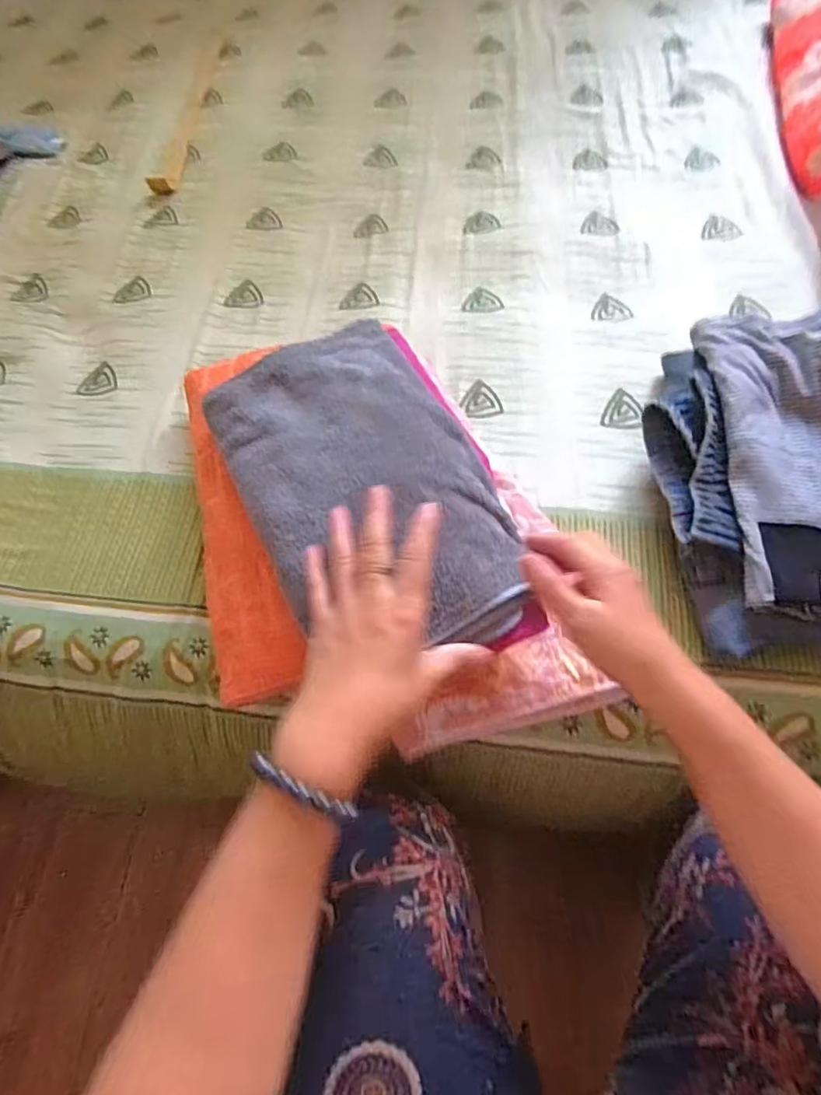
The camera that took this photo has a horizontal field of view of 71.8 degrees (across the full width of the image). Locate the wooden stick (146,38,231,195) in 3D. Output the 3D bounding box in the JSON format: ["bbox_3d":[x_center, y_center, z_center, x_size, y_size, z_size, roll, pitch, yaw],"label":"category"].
[{"bbox_3d":[-0.337,-0.688,0.883,0.036,0.017,0.413,2,64,4],"label":"wooden stick"}]

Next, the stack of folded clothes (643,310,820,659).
[{"bbox_3d":[0.357,-0.080,0.511,0.253,0.084,0.327,-4,64,1],"label":"stack of folded clothes"}]

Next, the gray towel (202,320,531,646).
[{"bbox_3d":[-0.040,-0.057,0.460,0.183,0.031,0.315,-25,66,-9],"label":"gray towel"}]

